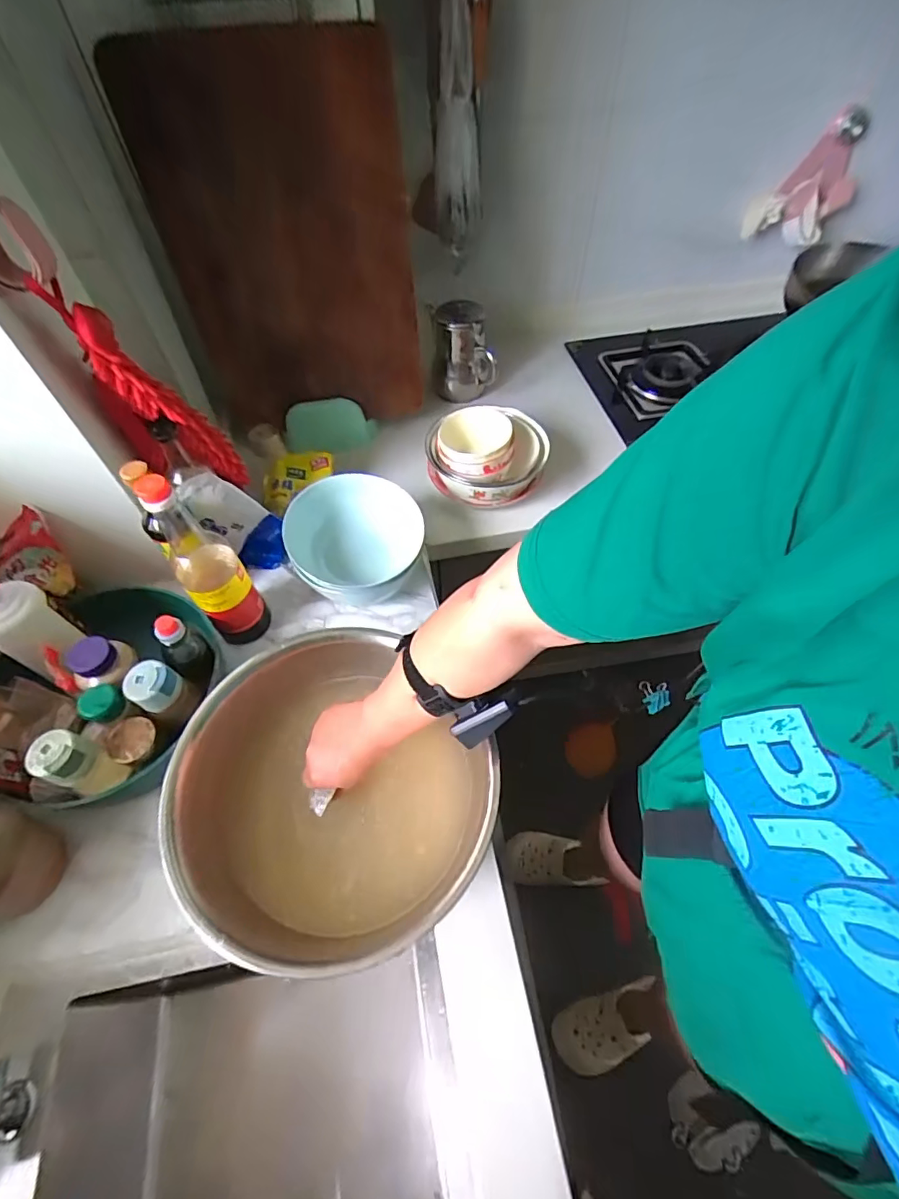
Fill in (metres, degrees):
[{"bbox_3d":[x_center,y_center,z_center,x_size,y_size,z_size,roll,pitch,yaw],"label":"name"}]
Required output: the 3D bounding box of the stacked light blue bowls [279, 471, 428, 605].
[{"bbox_3d":[-0.138,-0.079,0.747,0.168,0.135,0.185,13,58,10],"label":"stacked light blue bowls"}]

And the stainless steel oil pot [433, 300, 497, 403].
[{"bbox_3d":[0.024,-0.480,0.999,0.112,0.169,0.125,-5,56,-2],"label":"stainless steel oil pot"}]

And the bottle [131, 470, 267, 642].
[{"bbox_3d":[-0.302,-0.041,0.630,0.071,0.265,0.061,-31,61,-18],"label":"bottle"}]

